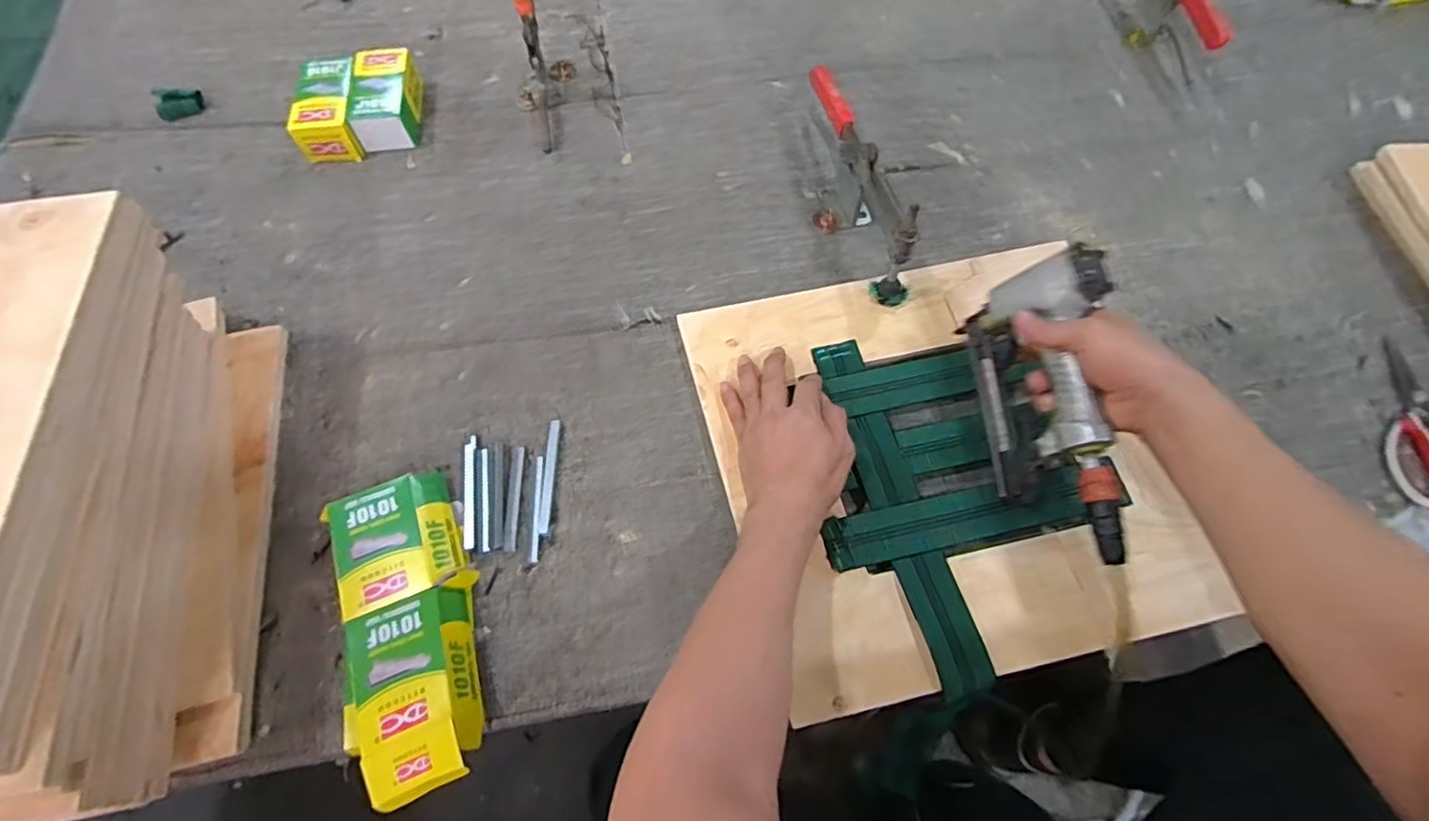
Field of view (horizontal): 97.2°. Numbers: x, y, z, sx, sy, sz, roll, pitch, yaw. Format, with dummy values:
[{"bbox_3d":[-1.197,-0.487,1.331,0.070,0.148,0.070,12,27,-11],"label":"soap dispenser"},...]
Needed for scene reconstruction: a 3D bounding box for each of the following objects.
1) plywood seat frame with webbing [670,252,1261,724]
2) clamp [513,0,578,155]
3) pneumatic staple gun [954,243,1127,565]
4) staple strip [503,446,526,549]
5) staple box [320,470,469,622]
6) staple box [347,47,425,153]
[{"bbox_3d":[0.212,0.034,0.597,0.401,0.035,0.400,-14,66,-6],"label":"plywood seat frame with webbing"},{"bbox_3d":[-0.217,-0.443,0.732,0.076,0.206,0.170,-9,66,-4],"label":"clamp"},{"bbox_3d":[0.290,-0.006,0.555,0.045,0.130,0.259,3,81,-33],"label":"pneumatic staple gun"},{"bbox_3d":[-0.188,0.082,0.595,0.012,0.004,0.101,-1,65,-1],"label":"staple strip"},{"bbox_3d":[-0.284,0.117,0.562,0.101,0.033,0.113,-21,67,-9],"label":"staple box"},{"bbox_3d":[-0.407,-0.387,0.790,0.071,0.051,0.130,-9,66,-4],"label":"staple box"}]

